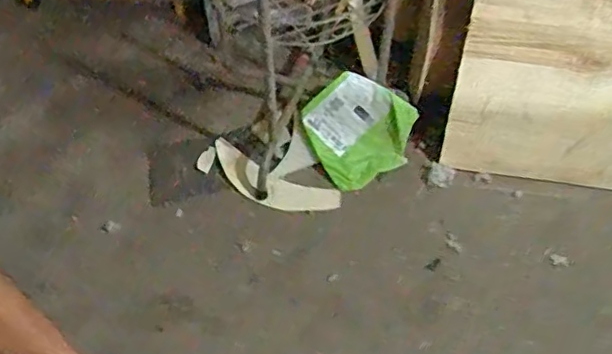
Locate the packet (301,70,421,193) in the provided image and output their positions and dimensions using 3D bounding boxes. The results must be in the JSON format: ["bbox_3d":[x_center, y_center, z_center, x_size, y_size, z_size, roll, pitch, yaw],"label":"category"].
[{"bbox_3d":[0.102,-0.094,1.086,0.189,0.029,0.191,-31,94,5],"label":"packet"}]

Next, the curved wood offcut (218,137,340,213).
[{"bbox_3d":[-0.070,0.009,1.080,0.258,0.028,0.089,24,55,19],"label":"curved wood offcut"}]

